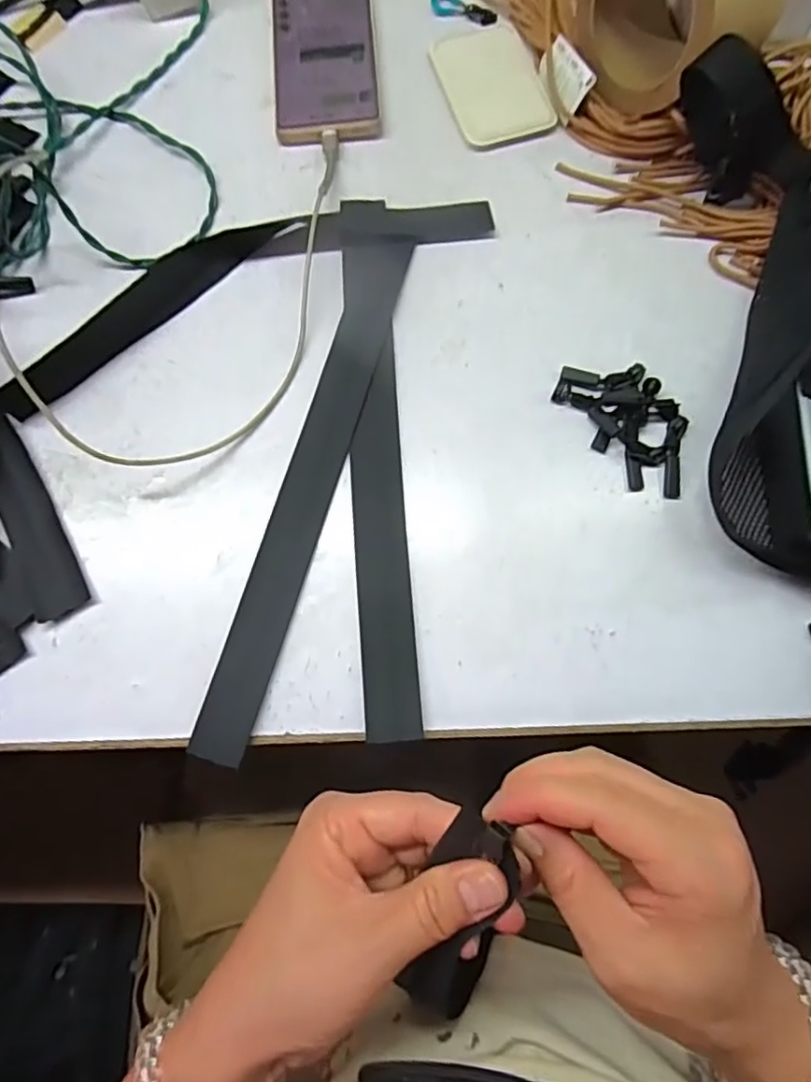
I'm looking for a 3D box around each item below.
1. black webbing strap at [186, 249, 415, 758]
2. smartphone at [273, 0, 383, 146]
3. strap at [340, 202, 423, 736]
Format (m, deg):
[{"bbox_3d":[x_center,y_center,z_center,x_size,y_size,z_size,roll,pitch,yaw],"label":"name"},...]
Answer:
[{"bbox_3d":[-0.058,-0.040,0.376,0.039,0.005,0.333,15,76,5],"label":"black webbing strap"},{"bbox_3d":[-0.059,-0.365,0.464,0.075,0.011,0.165,-4,75,0],"label":"smartphone"},{"bbox_3d":[-0.018,-0.063,0.383,0.032,0.005,0.349,-4,74,0],"label":"strap"}]

